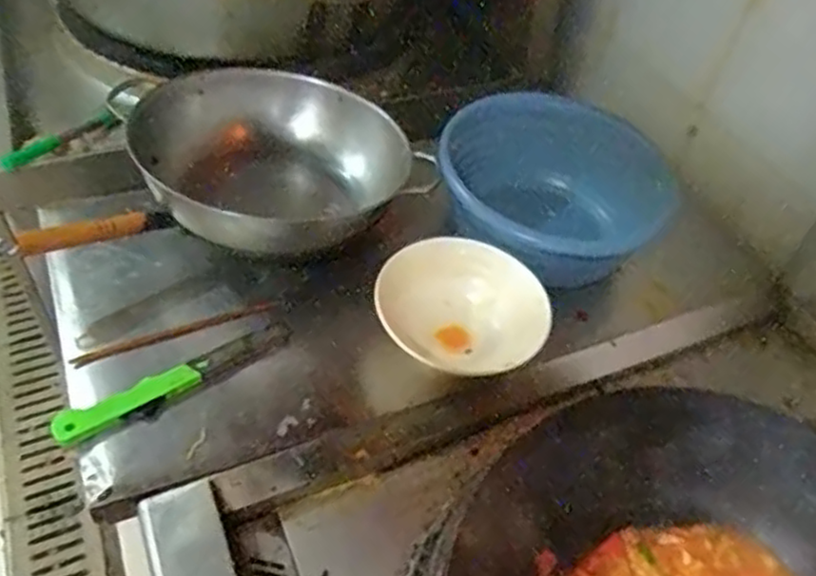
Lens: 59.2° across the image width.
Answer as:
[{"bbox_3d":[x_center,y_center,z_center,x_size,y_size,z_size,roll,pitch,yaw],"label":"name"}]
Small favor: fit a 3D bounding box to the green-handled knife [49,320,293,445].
[{"bbox_3d":[-0.262,0.105,0.830,0.279,0.026,0.046,-28,56,-29],"label":"green-handled knife"}]

